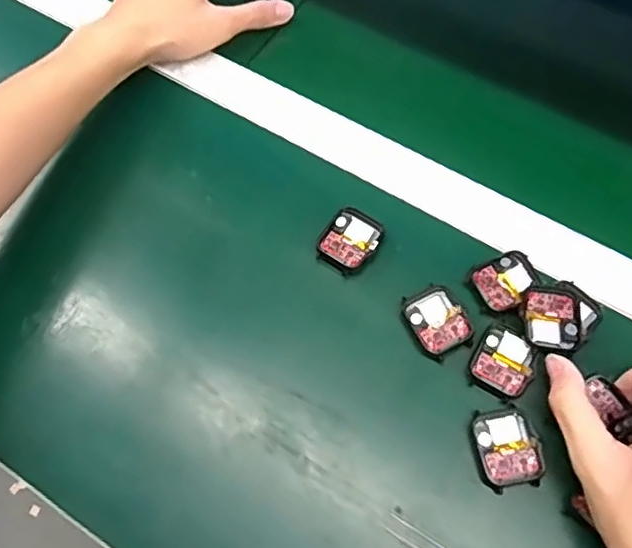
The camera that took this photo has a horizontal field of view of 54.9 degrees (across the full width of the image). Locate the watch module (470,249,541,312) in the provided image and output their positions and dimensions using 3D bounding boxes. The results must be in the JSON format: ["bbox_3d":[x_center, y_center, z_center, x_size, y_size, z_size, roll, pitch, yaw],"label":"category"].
[{"bbox_3d":[0.129,0.003,0.410,0.042,0.010,0.034,-30,68,-12],"label":"watch module"}]

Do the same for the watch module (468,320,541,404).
[{"bbox_3d":[0.121,0.055,0.386,0.037,0.011,0.043,29,70,14],"label":"watch module"}]

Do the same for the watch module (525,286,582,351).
[{"bbox_3d":[0.152,0.030,0.395,0.035,0.013,0.041,10,66,6],"label":"watch module"}]

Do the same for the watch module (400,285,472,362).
[{"bbox_3d":[0.081,0.031,0.404,0.035,0.005,0.046,-26,68,-10],"label":"watch module"}]

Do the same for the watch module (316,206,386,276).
[{"bbox_3d":[0.025,-0.024,0.429,0.036,0.008,0.046,31,70,14],"label":"watch module"}]

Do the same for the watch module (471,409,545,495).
[{"bbox_3d":[0.116,0.106,0.371,0.036,0.007,0.046,-10,66,-3],"label":"watch module"}]

